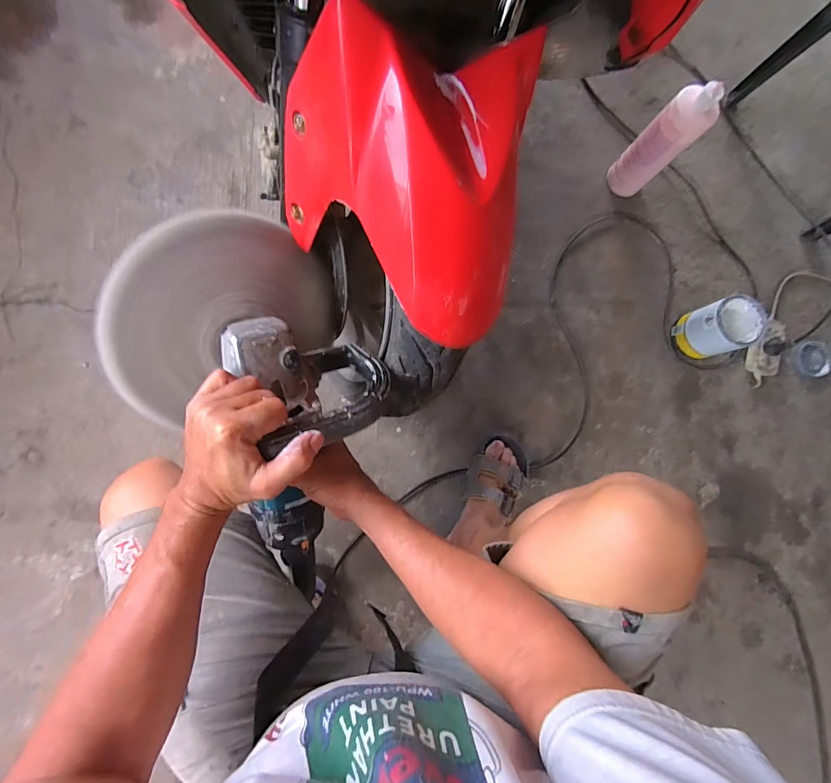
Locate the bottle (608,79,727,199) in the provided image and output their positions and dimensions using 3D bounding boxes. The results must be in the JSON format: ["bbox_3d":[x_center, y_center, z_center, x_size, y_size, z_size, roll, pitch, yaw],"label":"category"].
[{"bbox_3d":[0.462,-0.468,0.826,0.068,0.249,0.072,-3,83,-7],"label":"bottle"}]

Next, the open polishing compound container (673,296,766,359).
[{"bbox_3d":[0.593,-0.124,0.858,0.105,0.131,0.096,1,83,-7],"label":"open polishing compound container"}]

